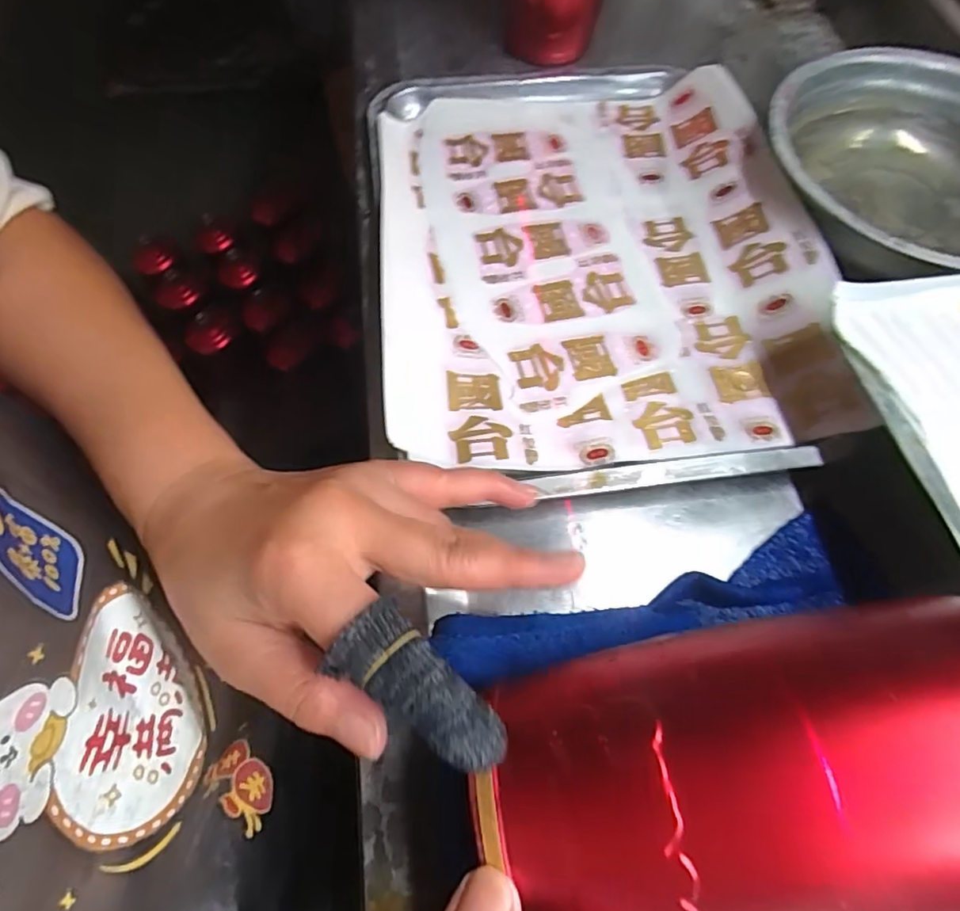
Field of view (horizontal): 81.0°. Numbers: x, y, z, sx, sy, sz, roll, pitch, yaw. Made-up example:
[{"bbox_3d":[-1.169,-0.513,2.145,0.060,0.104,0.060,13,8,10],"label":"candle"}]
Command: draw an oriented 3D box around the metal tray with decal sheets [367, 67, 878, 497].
[{"bbox_3d":[0.066,-0.134,0.360,0.259,0.027,0.337,-6,65,-4],"label":"metal tray with decal sheets"}]

